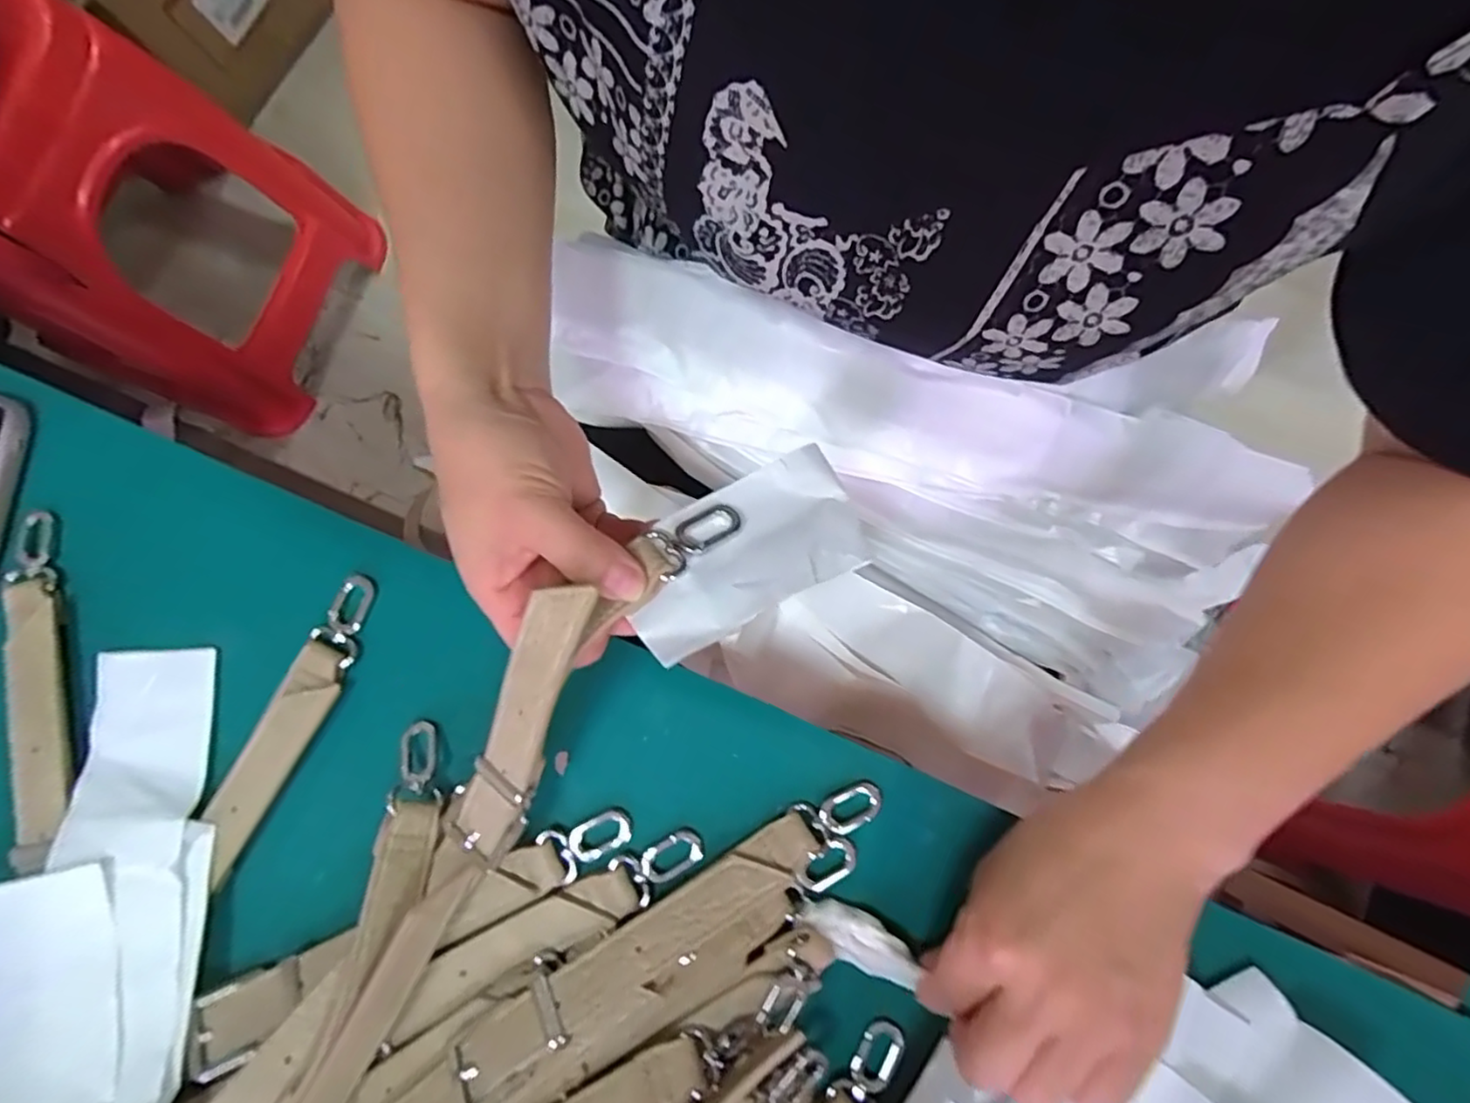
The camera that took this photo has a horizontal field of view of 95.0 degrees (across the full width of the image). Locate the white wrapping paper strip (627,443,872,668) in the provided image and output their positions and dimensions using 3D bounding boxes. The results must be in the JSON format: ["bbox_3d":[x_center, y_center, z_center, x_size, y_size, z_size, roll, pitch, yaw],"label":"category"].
[{"bbox_3d":[0.008,-0.001,0.272,0.111,0.012,0.058,-37,68,-28],"label":"white wrapping paper strip"}]

